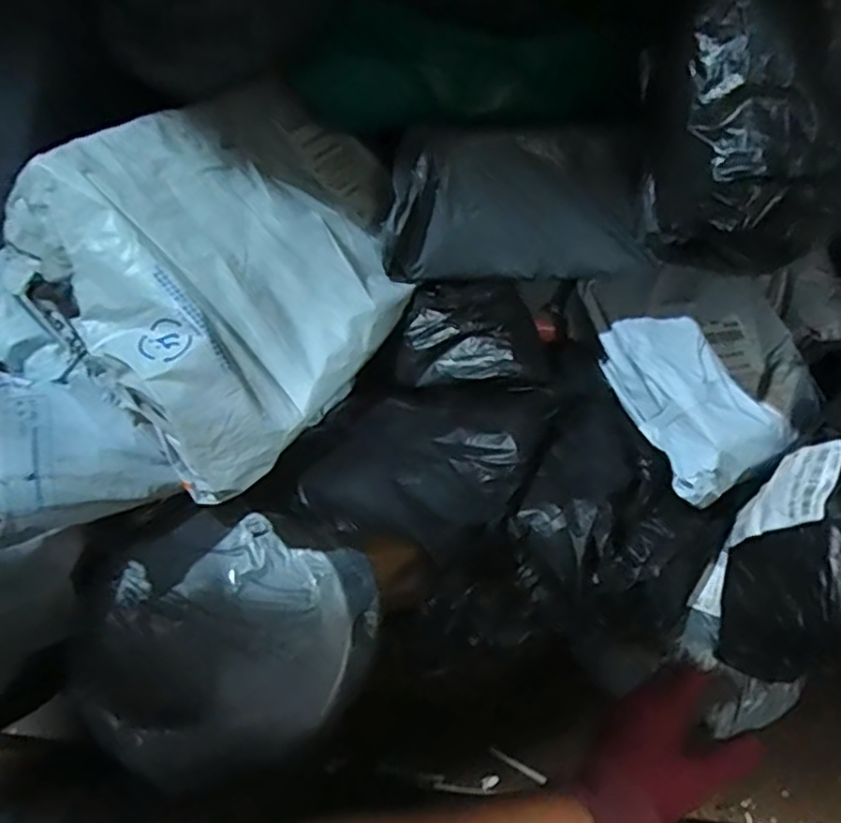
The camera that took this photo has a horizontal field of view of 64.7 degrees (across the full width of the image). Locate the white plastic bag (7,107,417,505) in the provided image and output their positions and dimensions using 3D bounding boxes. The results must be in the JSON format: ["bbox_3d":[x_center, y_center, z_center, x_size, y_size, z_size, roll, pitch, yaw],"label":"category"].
[{"bbox_3d":[-0.164,-0.104,0.546,0.135,0.260,0.264,-23,19,50],"label":"white plastic bag"}]

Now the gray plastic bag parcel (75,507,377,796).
[{"bbox_3d":[-0.172,0.214,0.615,0.250,0.113,0.224,17,75,15],"label":"gray plastic bag parcel"}]

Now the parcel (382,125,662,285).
[{"bbox_3d":[0.083,-0.173,0.565,0.228,0.117,0.045,-4,42,0],"label":"parcel"}]

